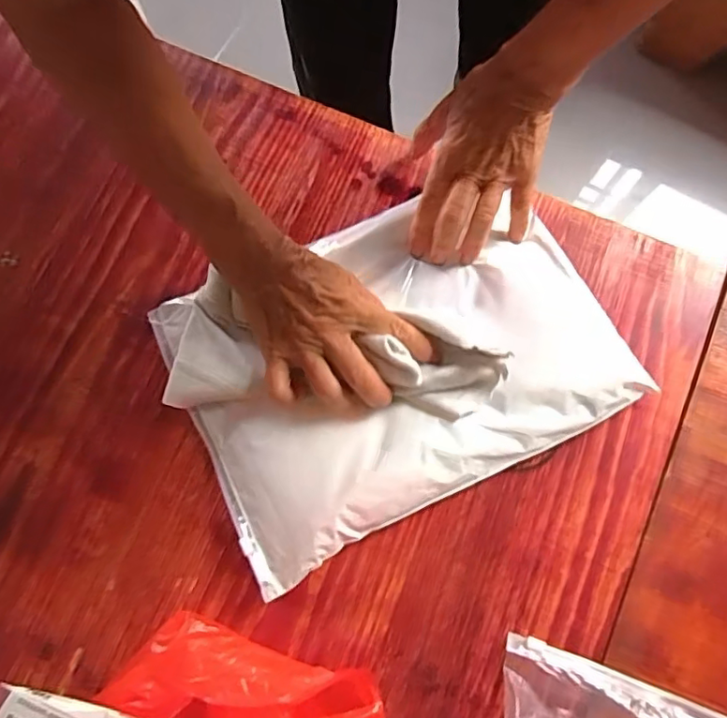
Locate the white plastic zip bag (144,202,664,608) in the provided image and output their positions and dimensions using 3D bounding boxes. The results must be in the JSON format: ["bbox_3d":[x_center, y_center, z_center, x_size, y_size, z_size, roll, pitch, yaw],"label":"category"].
[{"bbox_3d":[0.023,-0.005,0.429,0.311,0.034,0.224,-27,77,-6],"label":"white plastic zip bag"}]

